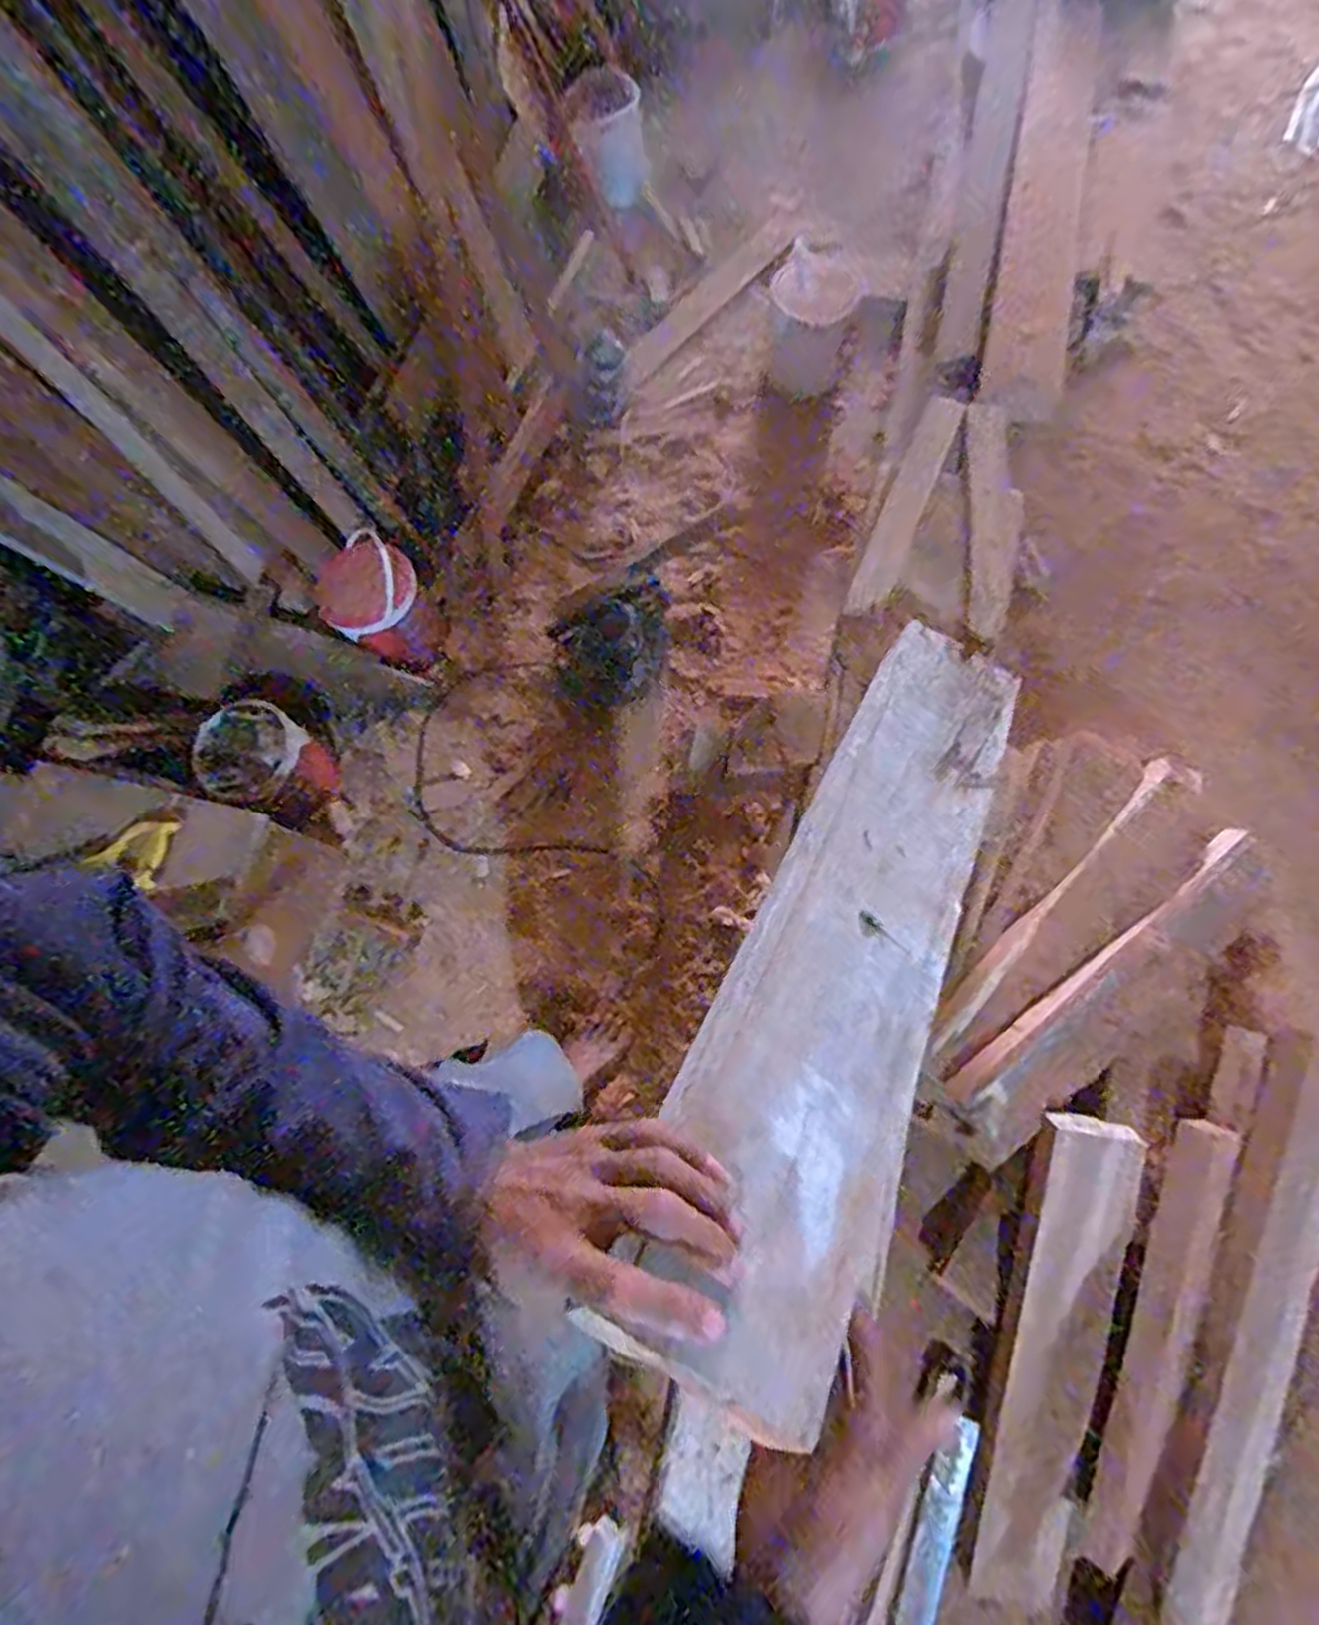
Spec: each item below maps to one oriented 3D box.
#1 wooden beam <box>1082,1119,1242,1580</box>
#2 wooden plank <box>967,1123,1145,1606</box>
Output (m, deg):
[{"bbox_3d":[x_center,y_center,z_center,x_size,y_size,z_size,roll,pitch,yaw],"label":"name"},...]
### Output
[{"bbox_3d":[0.684,0.716,1.063,0.090,0.058,0.596,16,87,4],"label":"wooden beam"},{"bbox_3d":[0.533,0.757,1.068,0.137,0.060,0.696,7,96,2],"label":"wooden plank"}]

